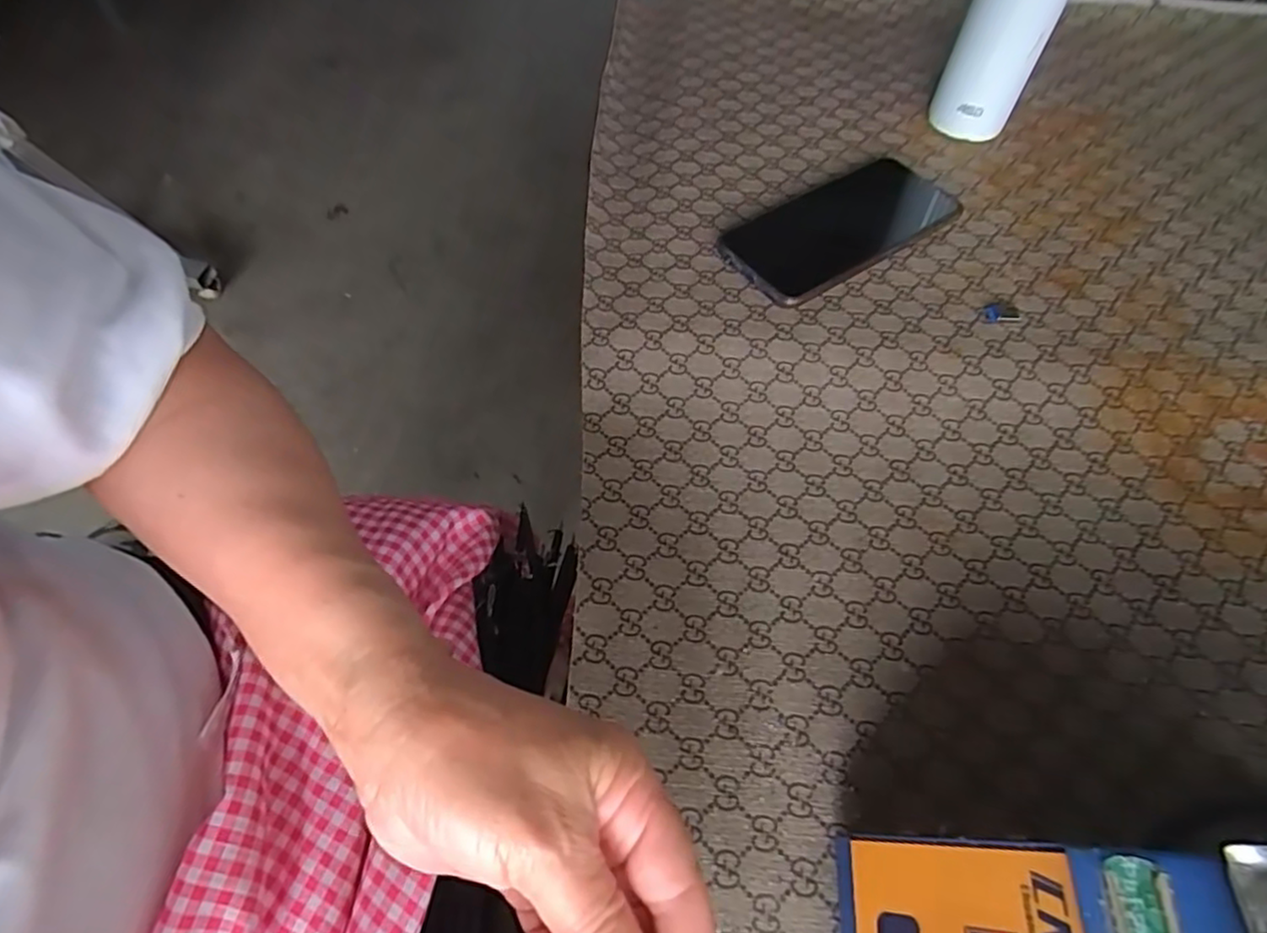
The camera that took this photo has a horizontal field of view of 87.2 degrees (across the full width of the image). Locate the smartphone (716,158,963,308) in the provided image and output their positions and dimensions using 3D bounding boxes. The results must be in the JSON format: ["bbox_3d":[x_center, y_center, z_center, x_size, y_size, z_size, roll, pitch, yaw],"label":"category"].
[{"bbox_3d":[0.144,-0.166,0.451,0.177,0.011,0.078,-30,64,-17],"label":"smartphone"}]

